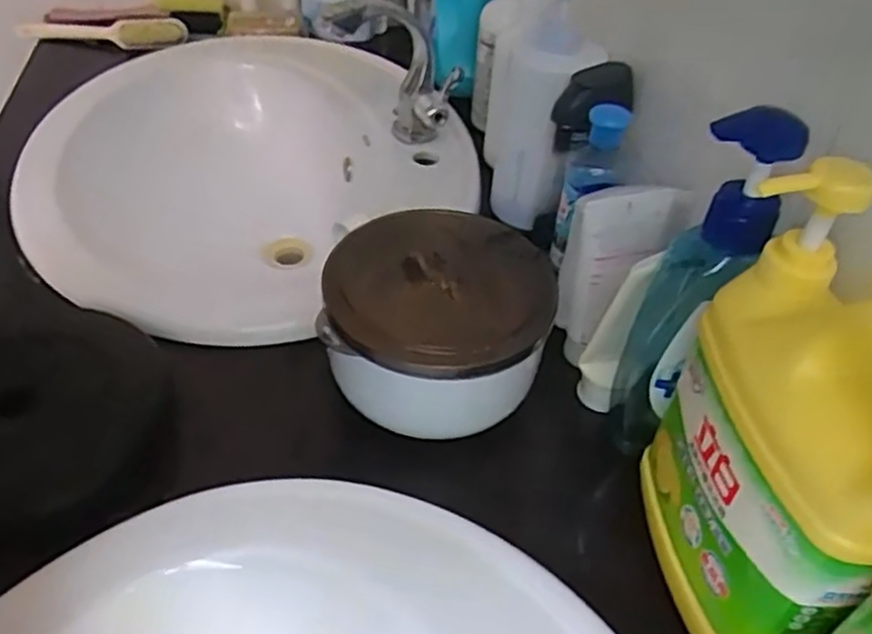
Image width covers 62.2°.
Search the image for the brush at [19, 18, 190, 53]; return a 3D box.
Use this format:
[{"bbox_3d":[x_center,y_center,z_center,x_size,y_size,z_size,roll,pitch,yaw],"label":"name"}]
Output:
[{"bbox_3d":[-0.435,-0.375,0.944,0.214,0.026,0.045,10,43,6],"label":"brush"}]

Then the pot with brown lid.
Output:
[{"bbox_3d":[0.001,0.008,0.500,0.146,0.095,0.135,2,43,-2],"label":"pot with brown lid"}]

